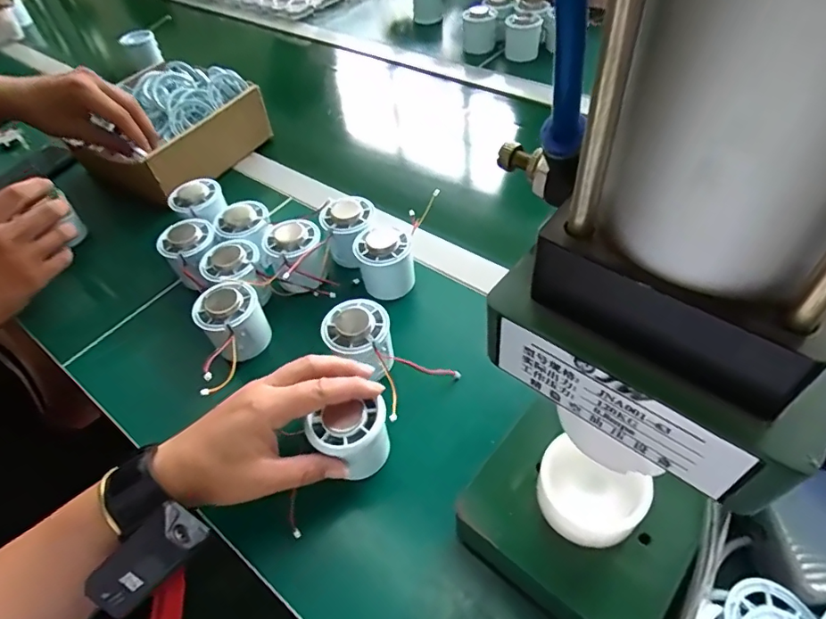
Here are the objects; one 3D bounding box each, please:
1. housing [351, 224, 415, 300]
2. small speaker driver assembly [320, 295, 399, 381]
[{"bbox_3d":[-0.026,-0.044,0.477,0.052,0.060,0.056,-9,50,-1],"label":"housing"},{"bbox_3d":[-0.043,0.029,0.419,0.051,0.066,0.052,-12,50,-3],"label":"small speaker driver assembly"}]

